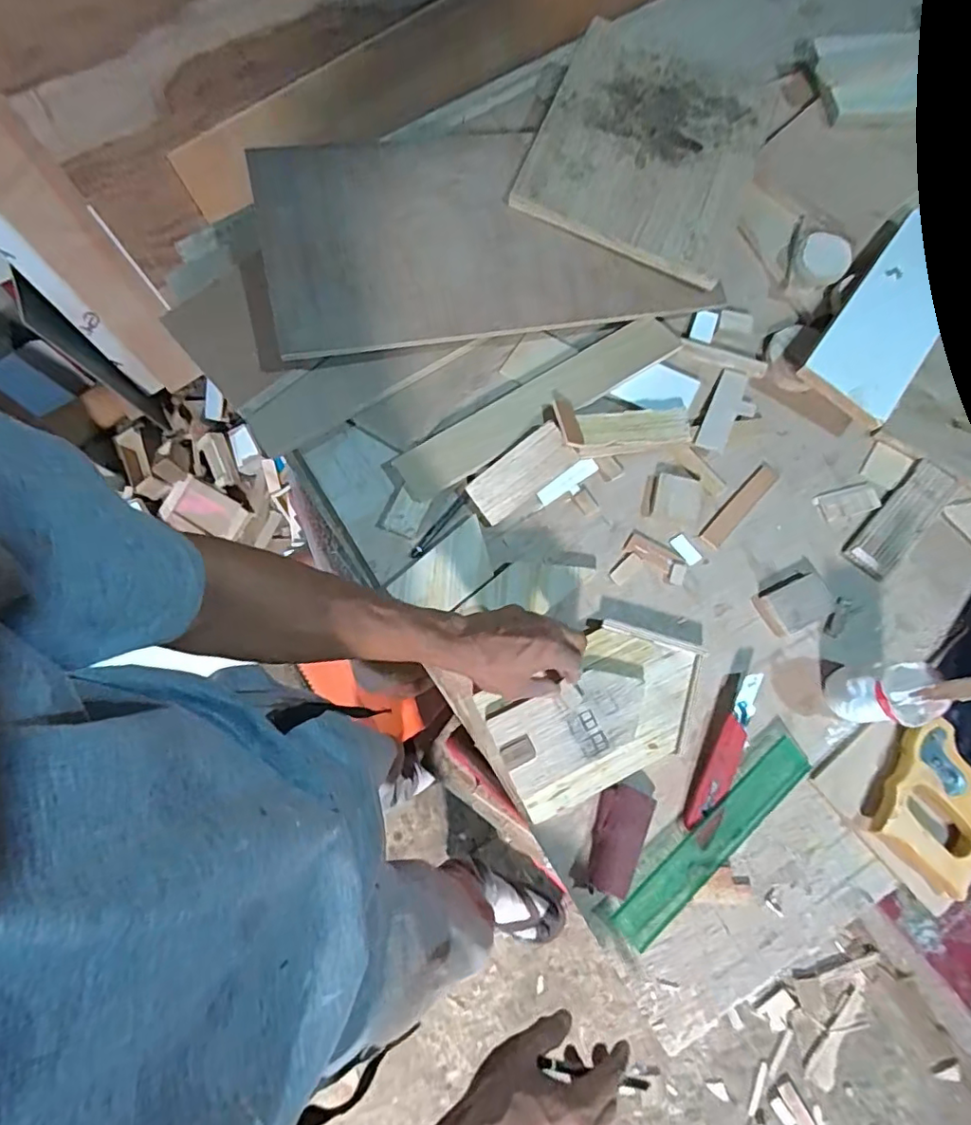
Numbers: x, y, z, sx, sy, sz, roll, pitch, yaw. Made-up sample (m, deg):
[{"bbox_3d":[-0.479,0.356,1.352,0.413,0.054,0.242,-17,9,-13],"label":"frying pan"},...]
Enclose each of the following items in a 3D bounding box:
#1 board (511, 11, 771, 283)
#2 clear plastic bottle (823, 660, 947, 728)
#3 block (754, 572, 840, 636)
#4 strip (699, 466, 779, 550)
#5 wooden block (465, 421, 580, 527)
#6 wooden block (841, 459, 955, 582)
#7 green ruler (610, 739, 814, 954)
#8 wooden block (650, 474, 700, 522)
[{"bbox_3d":[0.214,-0.540,0.717,0.271,0.019,0.358,21,75,-3],"label":"board"},{"bbox_3d":[0.382,0.130,0.549,0.060,0.100,0.056,-1,76,1],"label":"clear plastic bottle"},{"bbox_3d":[0.344,0.044,0.616,0.075,0.020,0.054,-25,77,-5],"label":"block"},{"bbox_3d":[0.301,-0.067,0.660,0.027,0.004,0.123,41,80,10],"label":"strip"},{"bbox_3d":[0.040,-0.099,0.643,0.129,0.020,0.055,-38,78,7],"label":"wooden block"},{"bbox_3d":[0.476,-0.050,0.641,0.051,0.010,0.155,42,80,11],"label":"wooden block"},{"bbox_3d":[0.231,0.280,0.561,0.252,0.009,0.049,-40,91,-10],"label":"green ruler"},{"bbox_3d":[0.221,-0.075,0.643,0.052,0.007,0.050,9,76,3],"label":"wooden block"}]

